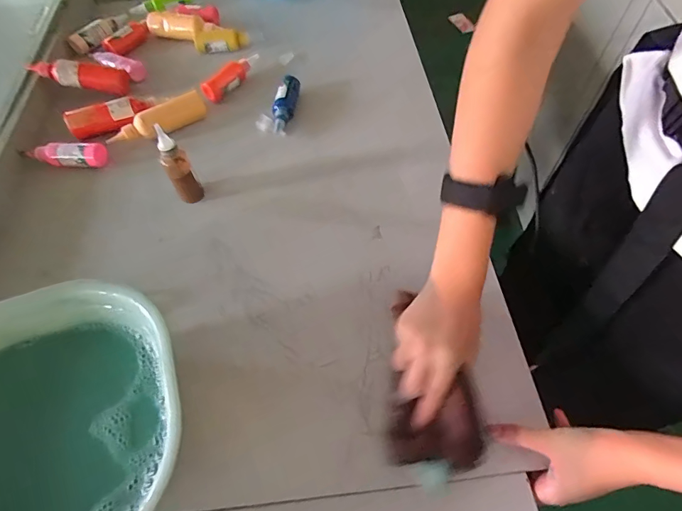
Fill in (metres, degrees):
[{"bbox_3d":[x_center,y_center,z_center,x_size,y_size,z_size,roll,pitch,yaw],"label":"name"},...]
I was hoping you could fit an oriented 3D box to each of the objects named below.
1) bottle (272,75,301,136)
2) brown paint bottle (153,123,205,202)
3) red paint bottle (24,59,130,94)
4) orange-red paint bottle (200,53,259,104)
[{"bbox_3d":[-0.082,-0.225,0.605,0.029,0.028,0.106,7,60,5],"label":"bottle"},{"bbox_3d":[-0.194,-0.105,0.491,0.029,0.101,0.029,-29,64,-15],"label":"brown paint bottle"},{"bbox_3d":[-0.394,-0.272,0.621,0.127,0.037,0.030,1,58,-20],"label":"red paint bottle"},{"bbox_3d":[-0.168,-0.285,0.645,0.027,0.033,0.118,33,66,18],"label":"orange-red paint bottle"}]

